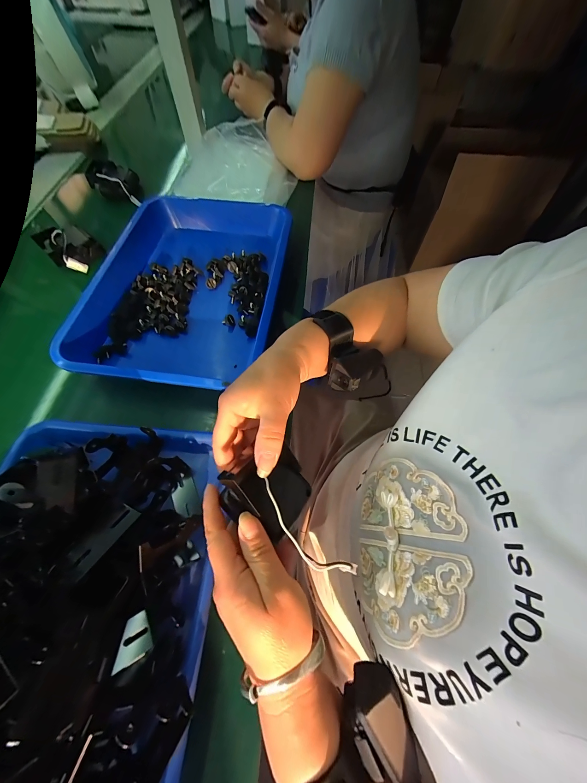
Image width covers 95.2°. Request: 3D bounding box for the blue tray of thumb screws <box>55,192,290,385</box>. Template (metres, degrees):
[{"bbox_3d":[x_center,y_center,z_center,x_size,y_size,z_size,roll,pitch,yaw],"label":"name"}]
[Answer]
[{"bbox_3d":[-0.142,-0.161,0.418,0.249,0.070,0.364,10,63,5],"label":"blue tray of thumb screws"}]

